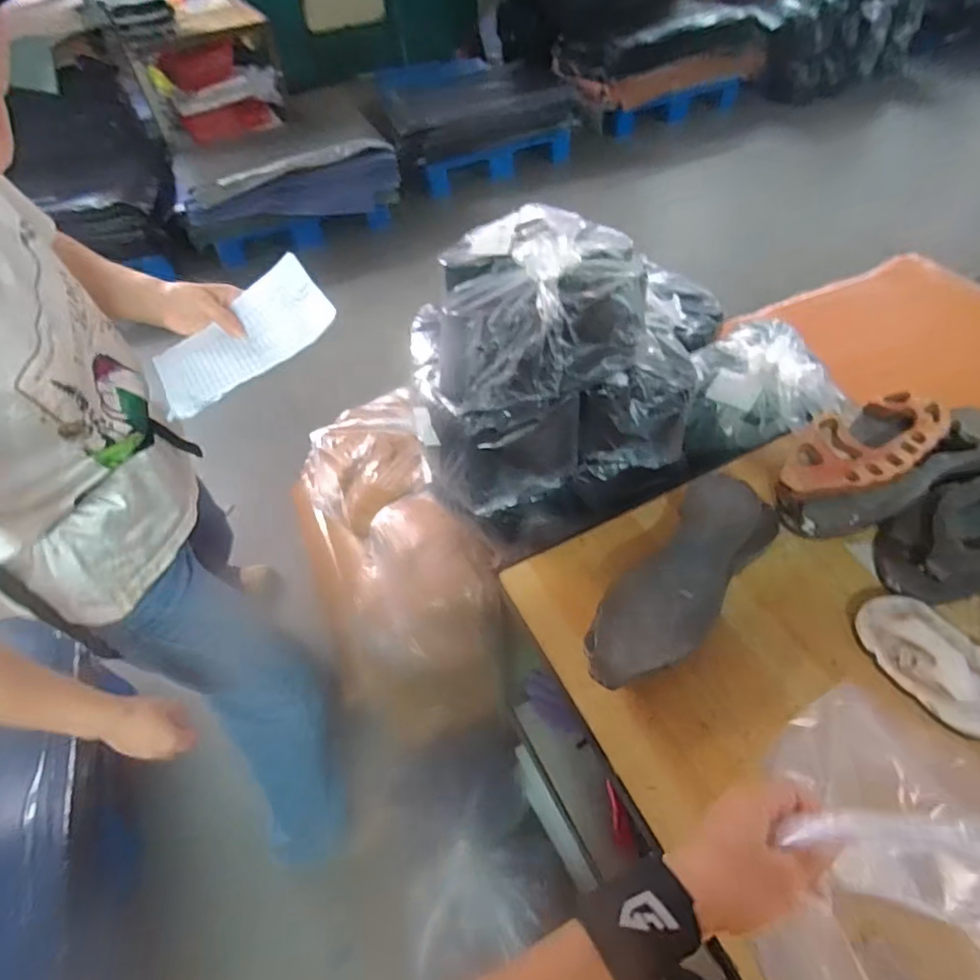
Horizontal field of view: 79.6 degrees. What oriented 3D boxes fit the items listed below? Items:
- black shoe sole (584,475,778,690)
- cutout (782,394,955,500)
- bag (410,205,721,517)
[{"bbox_3d":[0.222,0.106,0.680,0.112,0.042,0.308,31,60,26],"label":"black shoe sole"},{"bbox_3d":[0.437,-0.050,0.688,0.237,0.028,0.094,-27,54,-16],"label":"cutout"},{"bbox_3d":[0.088,-0.164,0.757,0.356,0.306,0.224,-13,51,-5],"label":"bag"}]

